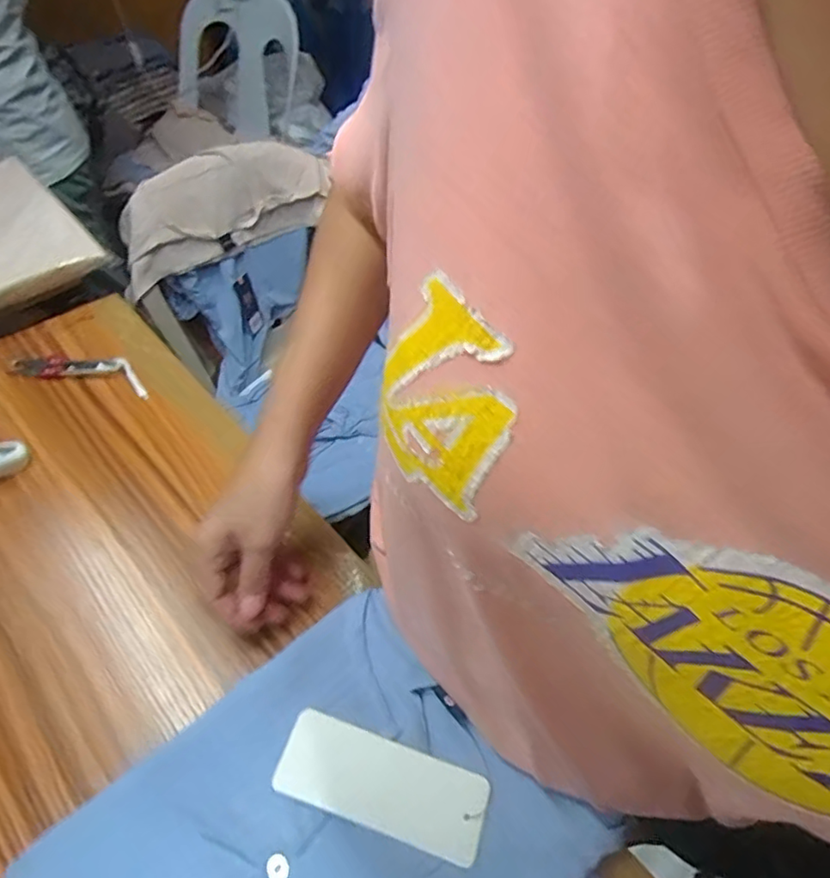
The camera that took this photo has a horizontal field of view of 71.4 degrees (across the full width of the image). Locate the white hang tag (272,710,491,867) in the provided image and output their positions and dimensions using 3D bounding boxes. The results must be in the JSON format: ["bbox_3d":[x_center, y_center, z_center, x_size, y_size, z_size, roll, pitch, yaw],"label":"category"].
[{"bbox_3d":[-0.019,0.199,0.334,0.119,0.004,0.045,17,51,7],"label":"white hang tag"}]

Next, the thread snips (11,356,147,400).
[{"bbox_3d":[-0.318,-0.064,0.542,0.143,0.012,0.034,8,52,2],"label":"thread snips"}]

